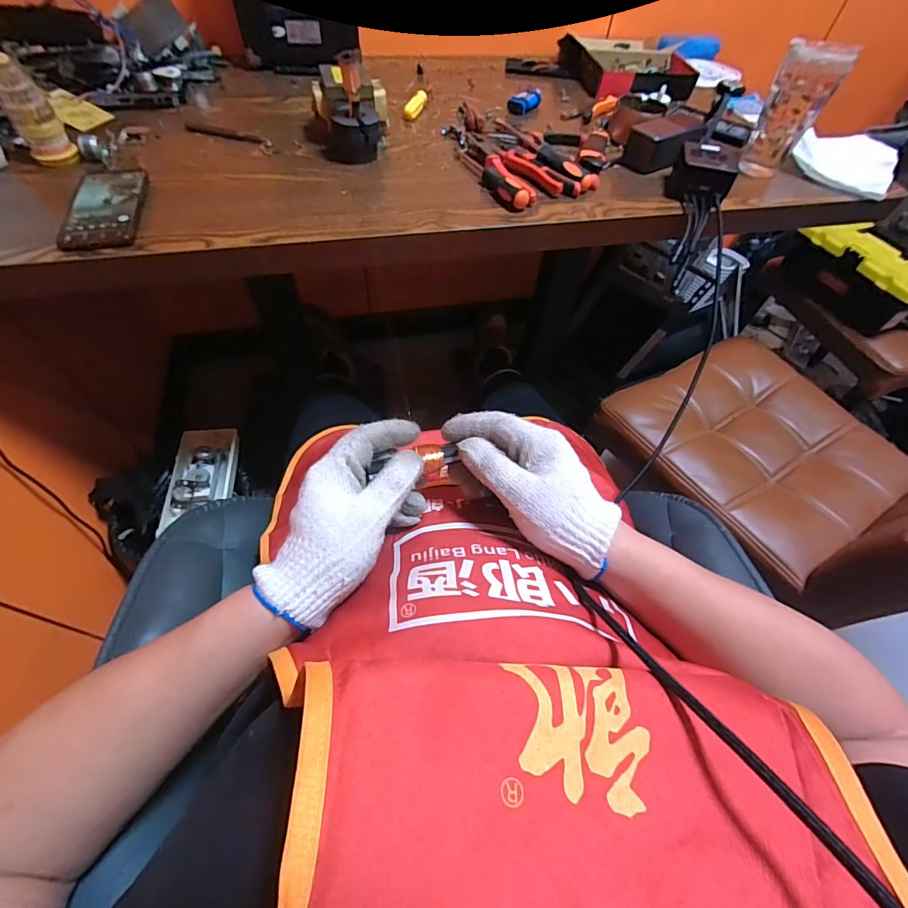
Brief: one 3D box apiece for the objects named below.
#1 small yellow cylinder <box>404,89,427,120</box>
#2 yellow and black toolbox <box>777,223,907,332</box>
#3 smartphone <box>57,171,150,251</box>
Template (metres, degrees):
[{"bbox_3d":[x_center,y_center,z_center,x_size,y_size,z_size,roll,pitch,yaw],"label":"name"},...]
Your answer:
[{"bbox_3d":[-0.062,-0.586,0.727,0.023,0.019,0.087,12,55,4],"label":"small yellow cylinder"},{"bbox_3d":[0.895,-0.398,0.971,0.116,0.161,0.296,-17,58,-15],"label":"yellow and black toolbox"},{"bbox_3d":[-0.404,-0.287,0.506,0.073,0.016,0.155,-9,57,-11],"label":"smartphone"}]

